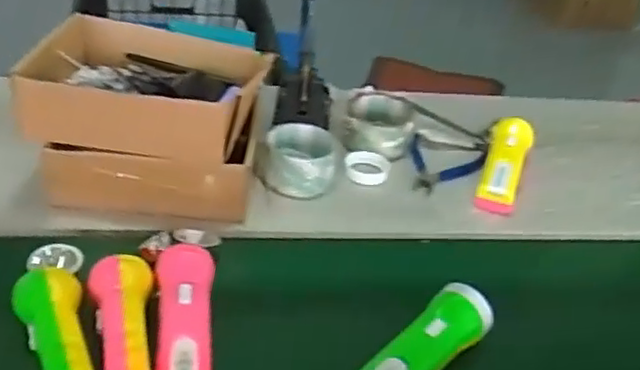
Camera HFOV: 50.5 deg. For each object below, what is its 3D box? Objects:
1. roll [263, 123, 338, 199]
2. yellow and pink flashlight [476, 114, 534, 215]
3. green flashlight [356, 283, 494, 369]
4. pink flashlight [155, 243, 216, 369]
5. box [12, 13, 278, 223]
[{"bbox_3d":[-0.022,-0.031,0.779,0.080,0.040,0.092,7,36,-1],"label":"roll"},{"bbox_3d":[0.227,-0.027,0.827,0.052,0.038,0.178,17,37,12],"label":"yellow and pink flashlight"},{"bbox_3d":[0.078,0.139,0.563,0.160,0.038,0.050,-26,48,-37],"label":"green flashlight"},{"bbox_3d":[-0.111,0.117,0.558,0.046,0.033,0.166,1,37,-9],"label":"pink flashlight"},{"bbox_3d":[-0.182,-0.075,0.746,0.224,0.145,0.202,5,36,-4],"label":"box"}]

